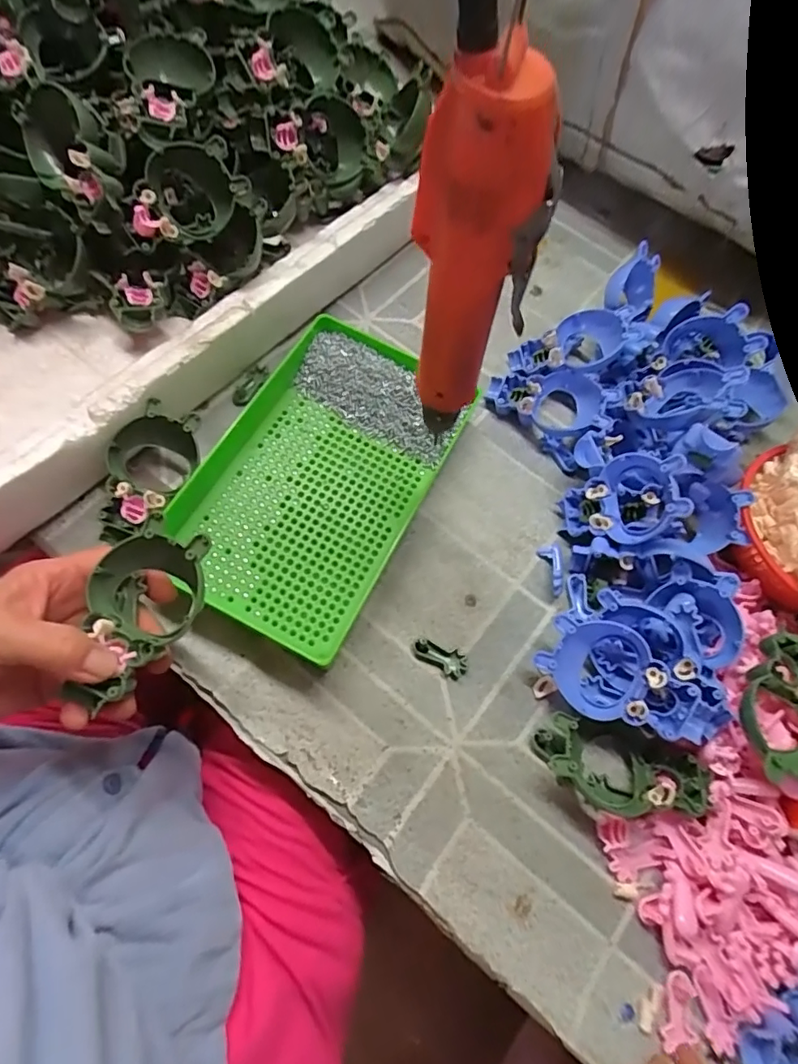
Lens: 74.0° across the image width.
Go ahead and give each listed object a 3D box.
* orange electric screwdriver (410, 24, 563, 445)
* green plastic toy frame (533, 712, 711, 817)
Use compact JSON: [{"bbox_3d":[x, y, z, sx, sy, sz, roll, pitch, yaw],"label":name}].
[{"bbox_3d":[0.031,-0.106,0.237,0.040,0.175,0.034,-17,71,-12],"label":"orange electric screwdriver"},{"bbox_3d":[0.138,0.150,0.329,0.101,0.030,0.046,18,67,2],"label":"green plastic toy frame"}]

